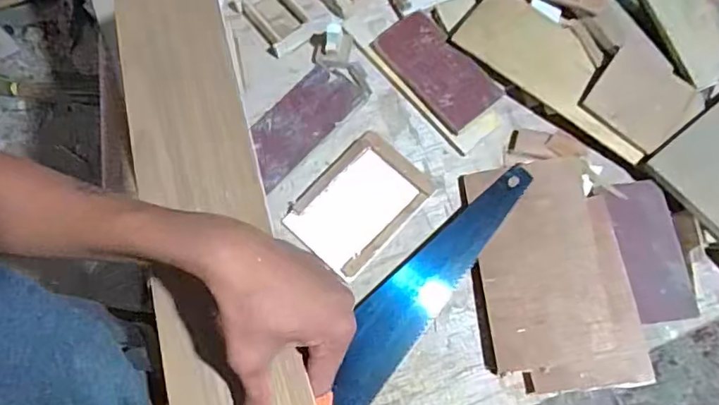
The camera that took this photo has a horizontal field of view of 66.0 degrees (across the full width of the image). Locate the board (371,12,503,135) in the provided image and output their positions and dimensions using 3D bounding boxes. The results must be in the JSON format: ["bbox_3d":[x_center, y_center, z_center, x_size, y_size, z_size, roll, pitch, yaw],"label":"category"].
[{"bbox_3d":[0.112,-0.201,0.822,0.097,0.012,0.191,-39,74,-13],"label":"board"}]

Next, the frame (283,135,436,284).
[{"bbox_3d":[-0.001,-0.002,0.783,0.137,0.014,0.186,40,75,14],"label":"frame"}]

